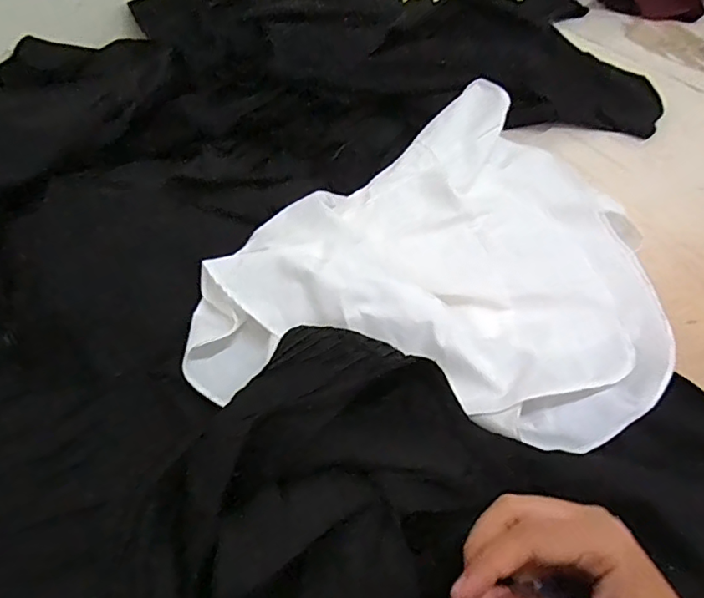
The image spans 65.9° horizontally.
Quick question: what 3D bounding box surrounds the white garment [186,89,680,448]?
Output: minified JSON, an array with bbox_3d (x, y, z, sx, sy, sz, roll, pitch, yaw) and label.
[{"bbox_3d":[0.074,-0.029,0.453,0.358,0.117,0.292,6,48,15],"label":"white garment"}]

